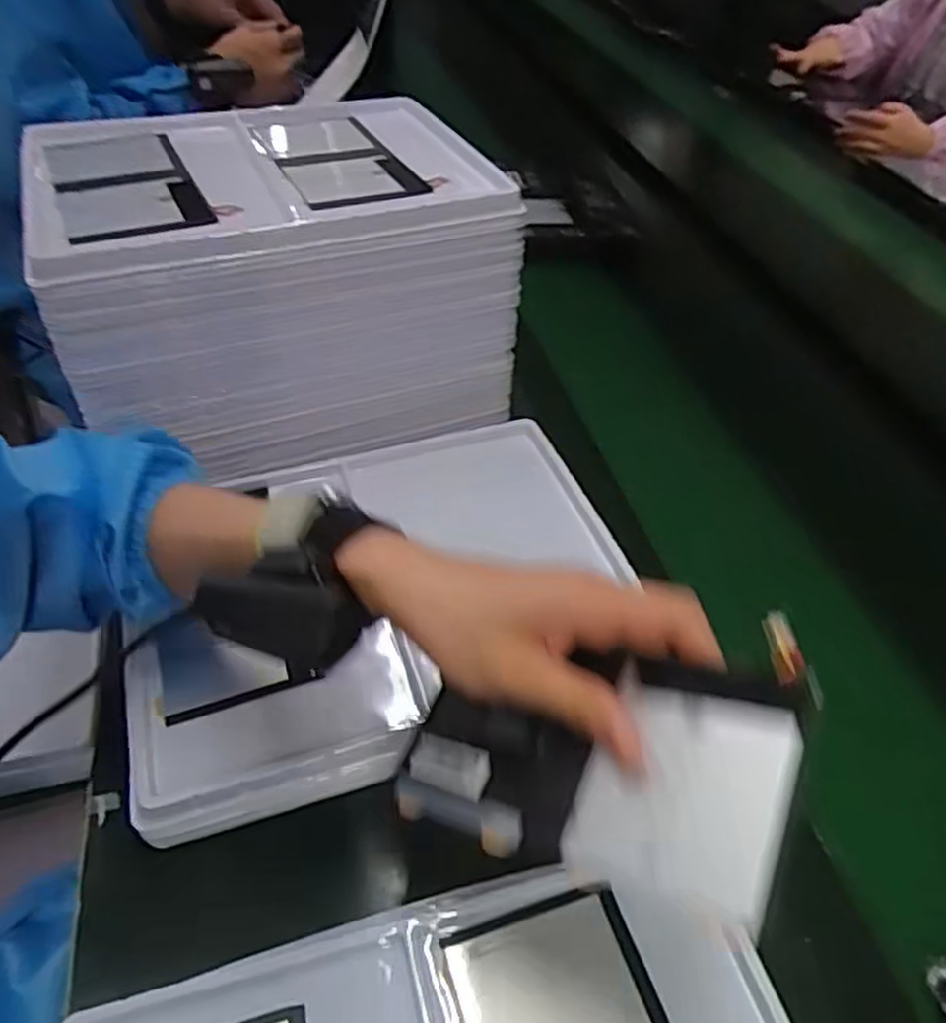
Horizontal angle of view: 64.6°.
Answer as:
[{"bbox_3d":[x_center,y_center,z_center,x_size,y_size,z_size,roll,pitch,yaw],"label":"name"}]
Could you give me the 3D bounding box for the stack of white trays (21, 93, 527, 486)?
[{"bbox_3d":[-0.146,-0.183,0.608,0.332,0.201,0.265,-12,47,-13],"label":"stack of white trays"}]

